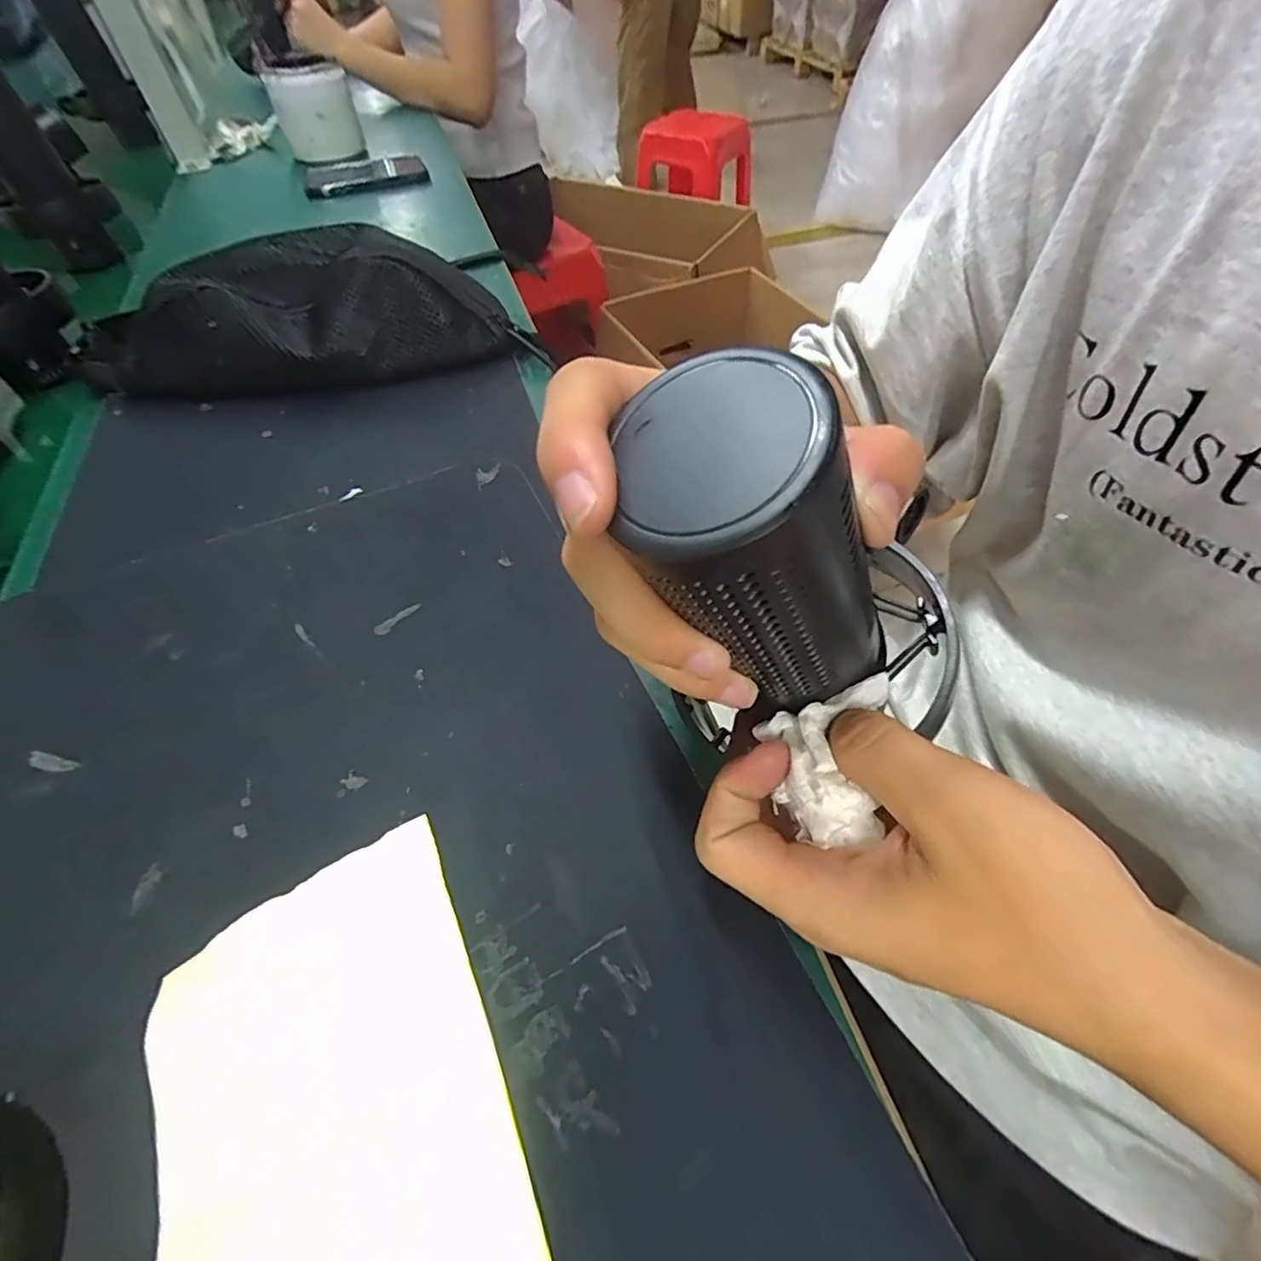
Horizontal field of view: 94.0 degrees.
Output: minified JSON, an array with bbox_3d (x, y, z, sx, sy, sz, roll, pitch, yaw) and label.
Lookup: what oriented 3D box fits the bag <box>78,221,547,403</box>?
[{"bbox_3d":[-0.243,-0.241,0.441,0.333,0.067,0.125,-6,53,-2],"label":"bag"}]

